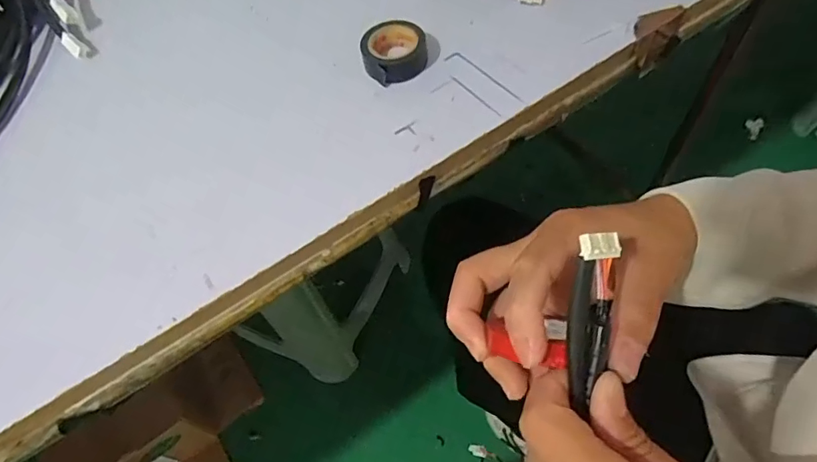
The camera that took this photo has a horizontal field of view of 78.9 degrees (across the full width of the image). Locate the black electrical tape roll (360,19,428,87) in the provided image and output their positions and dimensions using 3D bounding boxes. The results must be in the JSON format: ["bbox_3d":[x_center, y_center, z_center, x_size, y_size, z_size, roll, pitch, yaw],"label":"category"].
[{"bbox_3d":[-0.011,-0.133,0.369,0.046,0.018,0.048,-3,60,4],"label":"black electrical tape roll"}]

